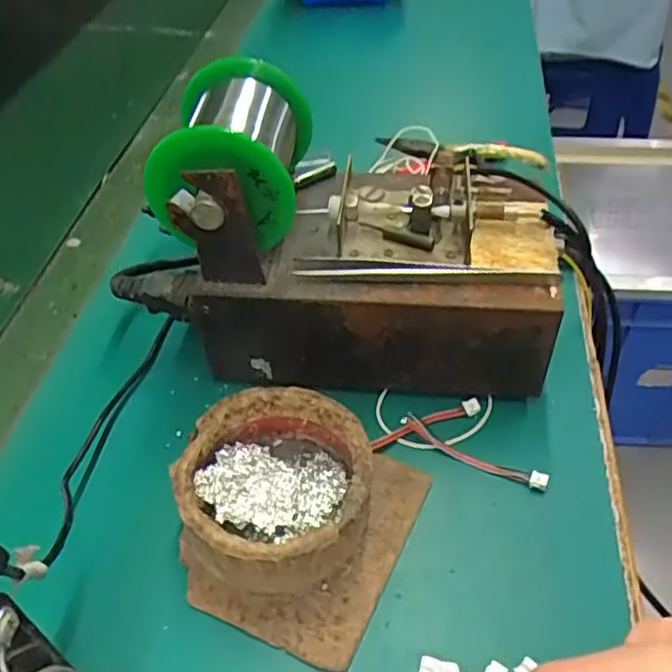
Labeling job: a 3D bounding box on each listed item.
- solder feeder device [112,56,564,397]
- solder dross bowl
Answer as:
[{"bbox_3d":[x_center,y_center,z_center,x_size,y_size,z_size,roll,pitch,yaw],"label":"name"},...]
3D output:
[{"bbox_3d":[0.001,-0.057,0.357,0.221,0.134,0.120,3,46,5],"label":"solder feeder device"},{"bbox_3d":[-0.026,0.067,0.298,0.080,0.042,0.079,-1,45,1],"label":"solder dross bowl"}]

